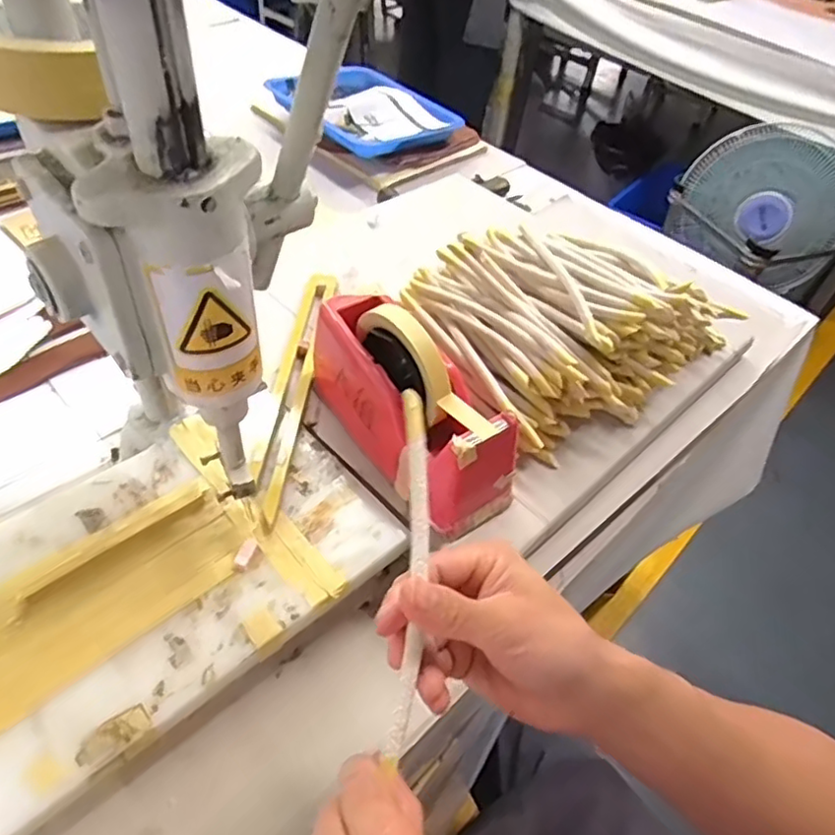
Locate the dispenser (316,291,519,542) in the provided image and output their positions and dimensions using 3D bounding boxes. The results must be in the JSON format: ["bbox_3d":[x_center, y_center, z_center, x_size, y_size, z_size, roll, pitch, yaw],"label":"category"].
[{"bbox_3d":[-0.004,-0.020,0.498,0.082,0.117,0.200,-24,56,-26],"label":"dispenser"}]

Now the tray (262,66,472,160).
[{"bbox_3d":[-0.092,-0.501,1.022,0.211,0.044,0.288,-31,59,-30],"label":"tray"}]

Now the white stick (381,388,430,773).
[{"bbox_3d":[-0.003,0.071,0.315,0.016,0.007,0.176,4,70,-2],"label":"white stick"}]

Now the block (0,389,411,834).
[{"bbox_3d":[-0.181,0.100,0.454,0.293,0.020,0.202,-33,59,-28],"label":"block"}]

